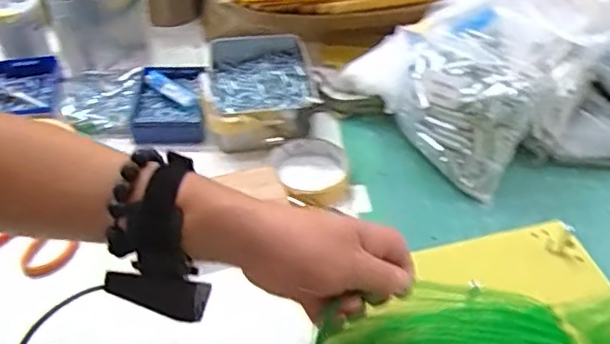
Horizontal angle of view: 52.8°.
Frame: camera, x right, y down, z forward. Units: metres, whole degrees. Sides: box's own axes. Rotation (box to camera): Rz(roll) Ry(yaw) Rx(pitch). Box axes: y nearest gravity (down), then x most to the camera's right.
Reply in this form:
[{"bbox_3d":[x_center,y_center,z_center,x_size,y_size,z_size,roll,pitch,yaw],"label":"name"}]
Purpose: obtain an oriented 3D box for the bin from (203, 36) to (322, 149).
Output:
[{"bbox_3d":[-0.050,-0.098,0.696,0.132,0.054,0.170,-5,45,-6],"label":"bin"}]

